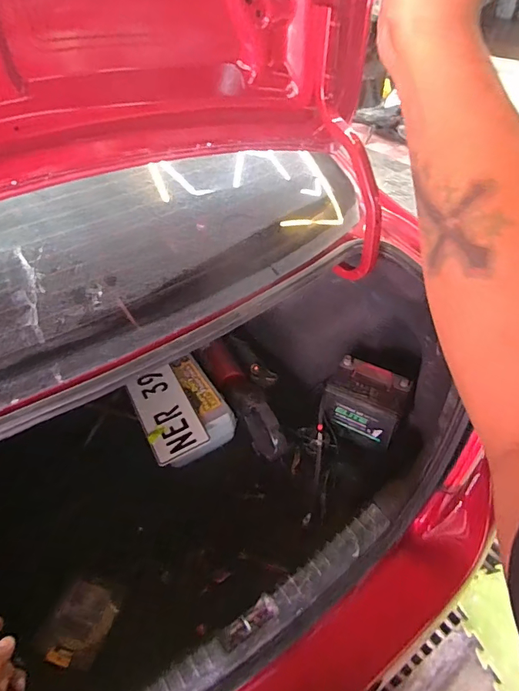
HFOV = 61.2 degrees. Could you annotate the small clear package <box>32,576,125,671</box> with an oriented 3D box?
[{"bbox_3d":[-0.387,0.600,0.957,0.124,0.034,0.166,11,46,14],"label":"small clear package"}]

